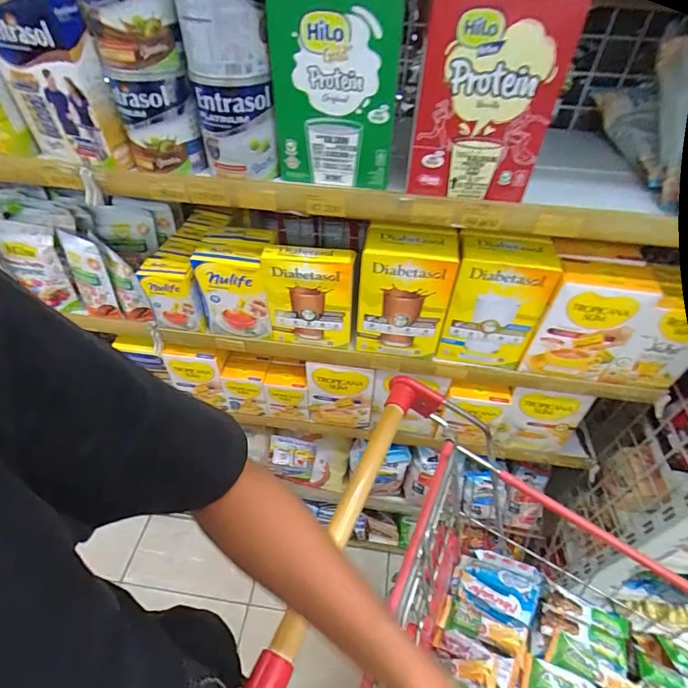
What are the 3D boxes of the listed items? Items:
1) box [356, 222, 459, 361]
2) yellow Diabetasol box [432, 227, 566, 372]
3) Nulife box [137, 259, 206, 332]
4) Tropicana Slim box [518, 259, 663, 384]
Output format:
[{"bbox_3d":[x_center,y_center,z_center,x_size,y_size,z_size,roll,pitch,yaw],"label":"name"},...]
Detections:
[{"bbox_3d":[0.098,-0.082,0.682,0.137,0.203,0.080,8,47,6],"label":"box"},{"bbox_3d":[0.238,-0.065,0.675,0.139,0.209,0.084,6,47,4],"label":"yellow Diabetasol box"},{"bbox_3d":[-0.293,-0.083,0.729,0.093,0.124,0.042,6,47,5],"label":"Nulife box"},{"bbox_3d":[0.382,-0.032,0.654,0.158,0.187,0.063,5,47,4],"label":"Tropicana Slim box"}]

